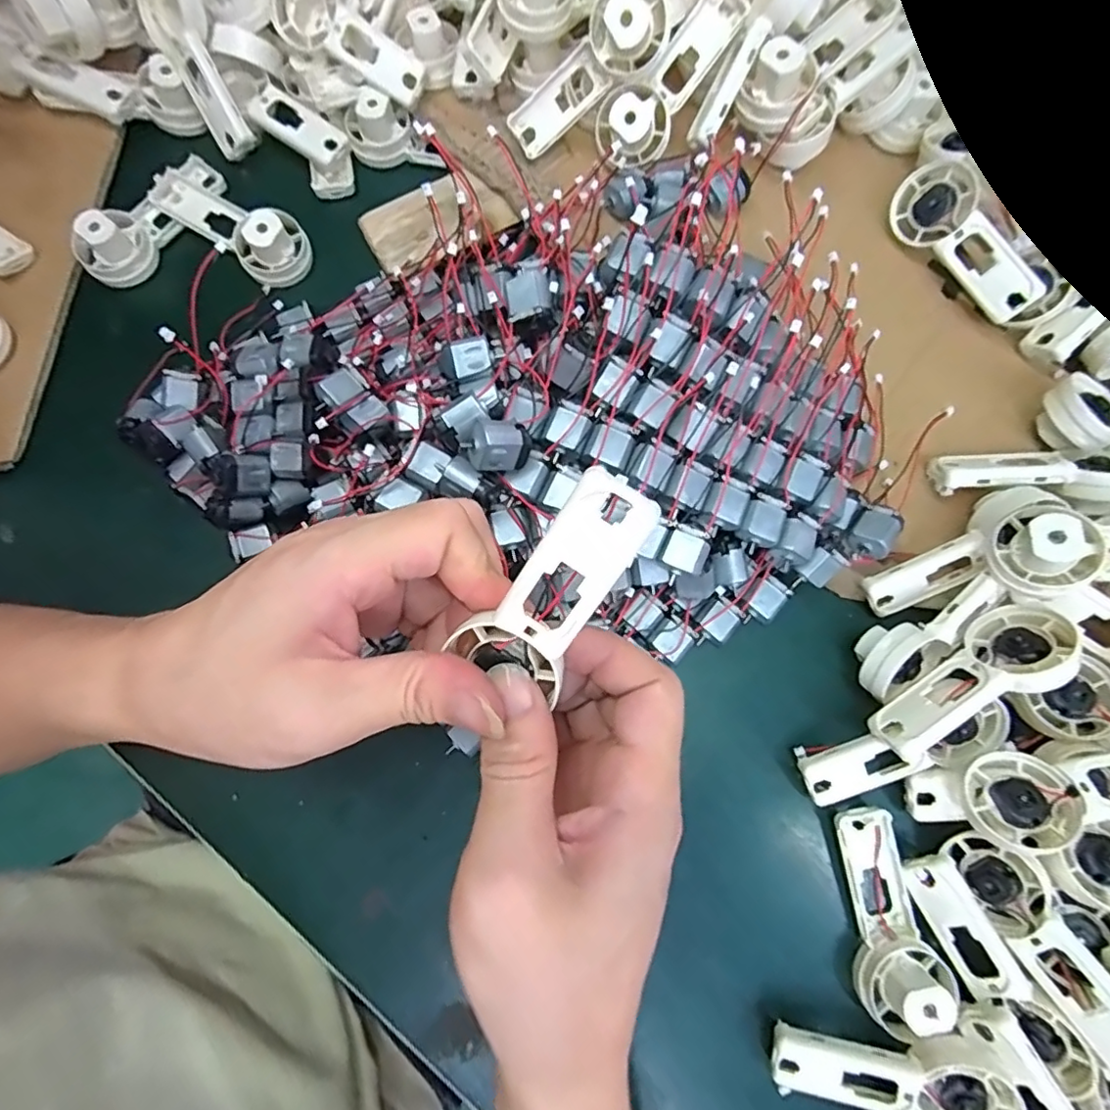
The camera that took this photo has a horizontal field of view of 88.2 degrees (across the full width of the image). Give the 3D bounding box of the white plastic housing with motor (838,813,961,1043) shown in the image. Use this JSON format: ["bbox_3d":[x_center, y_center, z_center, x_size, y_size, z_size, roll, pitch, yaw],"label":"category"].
[{"bbox_3d":[0.149,0.164,0.257,0.037,0.025,0.090,-16,78,-5],"label":"white plastic housing with motor"}]

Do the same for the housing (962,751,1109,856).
[{"bbox_3d":[0.231,0.096,0.240,0.105,0.027,0.036,-19,78,14],"label":"housing"}]

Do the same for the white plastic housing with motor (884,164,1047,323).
[{"bbox_3d":[0.224,-0.168,0.311,0.022,0.037,0.093,-16,71,-49],"label":"white plastic housing with motor"}]

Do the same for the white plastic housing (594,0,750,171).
[{"bbox_3d":[0.056,-0.250,0.304,0.035,0.024,0.101,41,94,7],"label":"white plastic housing"}]

